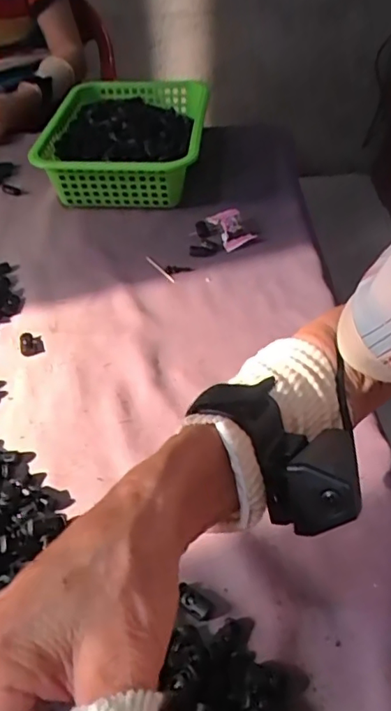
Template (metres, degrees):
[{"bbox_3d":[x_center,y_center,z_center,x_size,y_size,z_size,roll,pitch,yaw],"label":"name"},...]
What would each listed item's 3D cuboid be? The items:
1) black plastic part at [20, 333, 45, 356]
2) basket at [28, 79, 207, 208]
[{"bbox_3d":[-0.168,-0.012,0.559,0.023,0.007,0.030,-13,46,-11],"label":"black plastic part"},{"bbox_3d":[-0.094,-0.314,0.809,0.207,0.087,0.309,2,45,4],"label":"basket"}]

